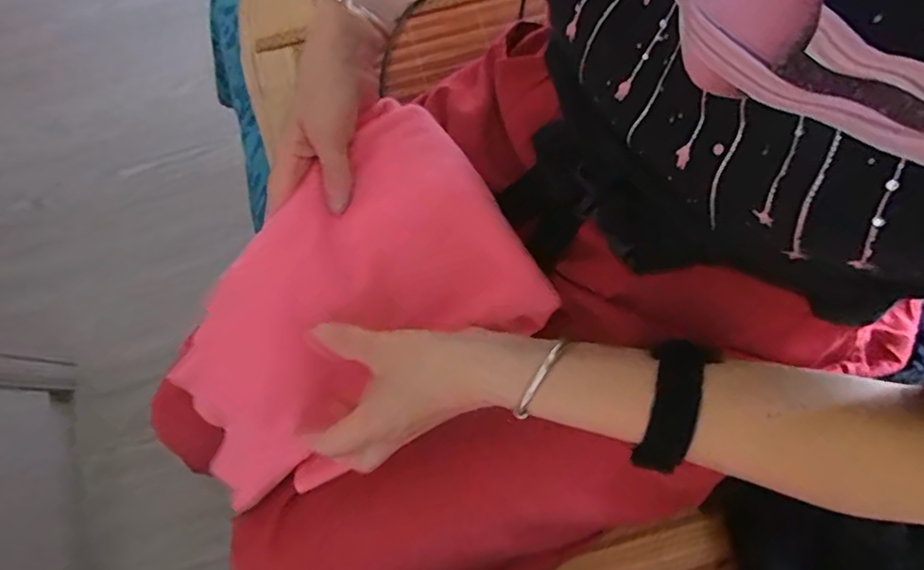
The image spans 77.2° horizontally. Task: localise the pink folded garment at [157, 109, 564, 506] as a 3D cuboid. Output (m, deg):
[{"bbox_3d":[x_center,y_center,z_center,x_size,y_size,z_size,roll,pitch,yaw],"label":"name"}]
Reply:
[{"bbox_3d":[-0.090,0.024,0.414,0.272,0.093,0.176,-35,79,-6],"label":"pink folded garment"}]

